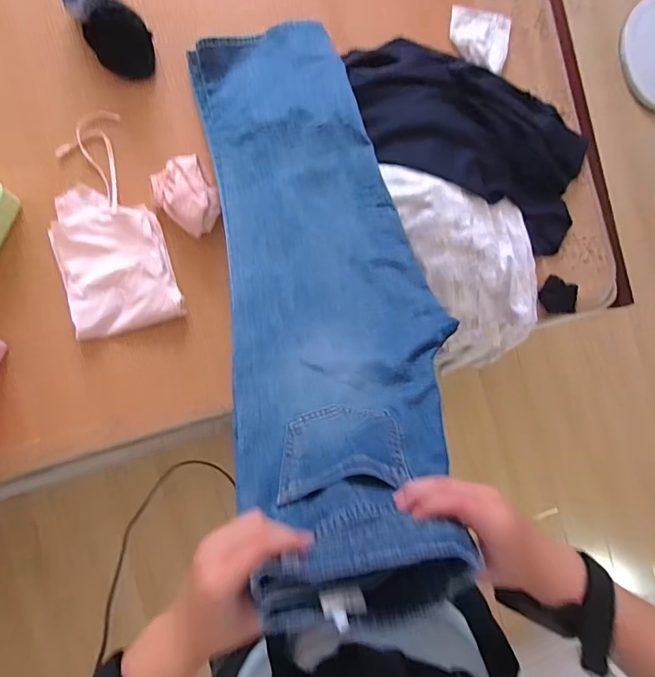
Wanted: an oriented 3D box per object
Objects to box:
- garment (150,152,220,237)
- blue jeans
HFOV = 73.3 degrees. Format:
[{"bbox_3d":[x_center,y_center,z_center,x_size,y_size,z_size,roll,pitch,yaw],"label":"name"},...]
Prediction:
[{"bbox_3d":[-0.257,-0.259,0.817,0.101,0.069,0.132,-35,96,-7],"label":"garment"},{"bbox_3d":[-0.012,-0.160,0.613,0.265,0.166,0.932,-4,54,-9],"label":"blue jeans"}]

